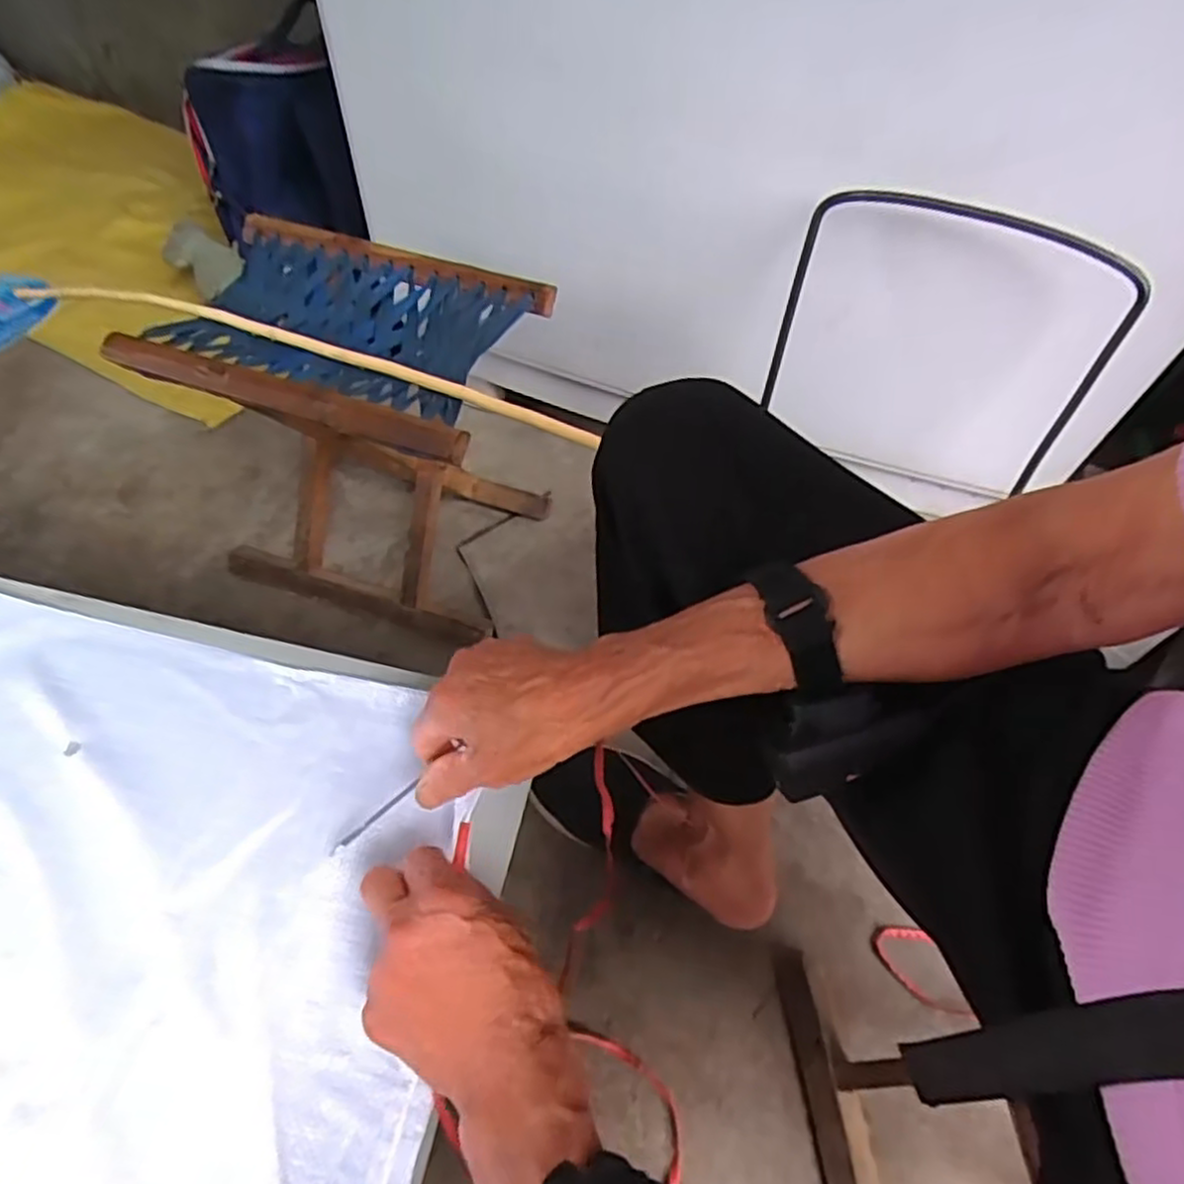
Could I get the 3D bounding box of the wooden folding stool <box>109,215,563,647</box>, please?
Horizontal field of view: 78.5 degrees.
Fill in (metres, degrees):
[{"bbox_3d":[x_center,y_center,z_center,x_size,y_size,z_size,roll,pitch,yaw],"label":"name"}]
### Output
[{"bbox_3d":[-0.213,-0.148,0.709,0.284,0.288,0.218,19,57,8],"label":"wooden folding stool"}]

